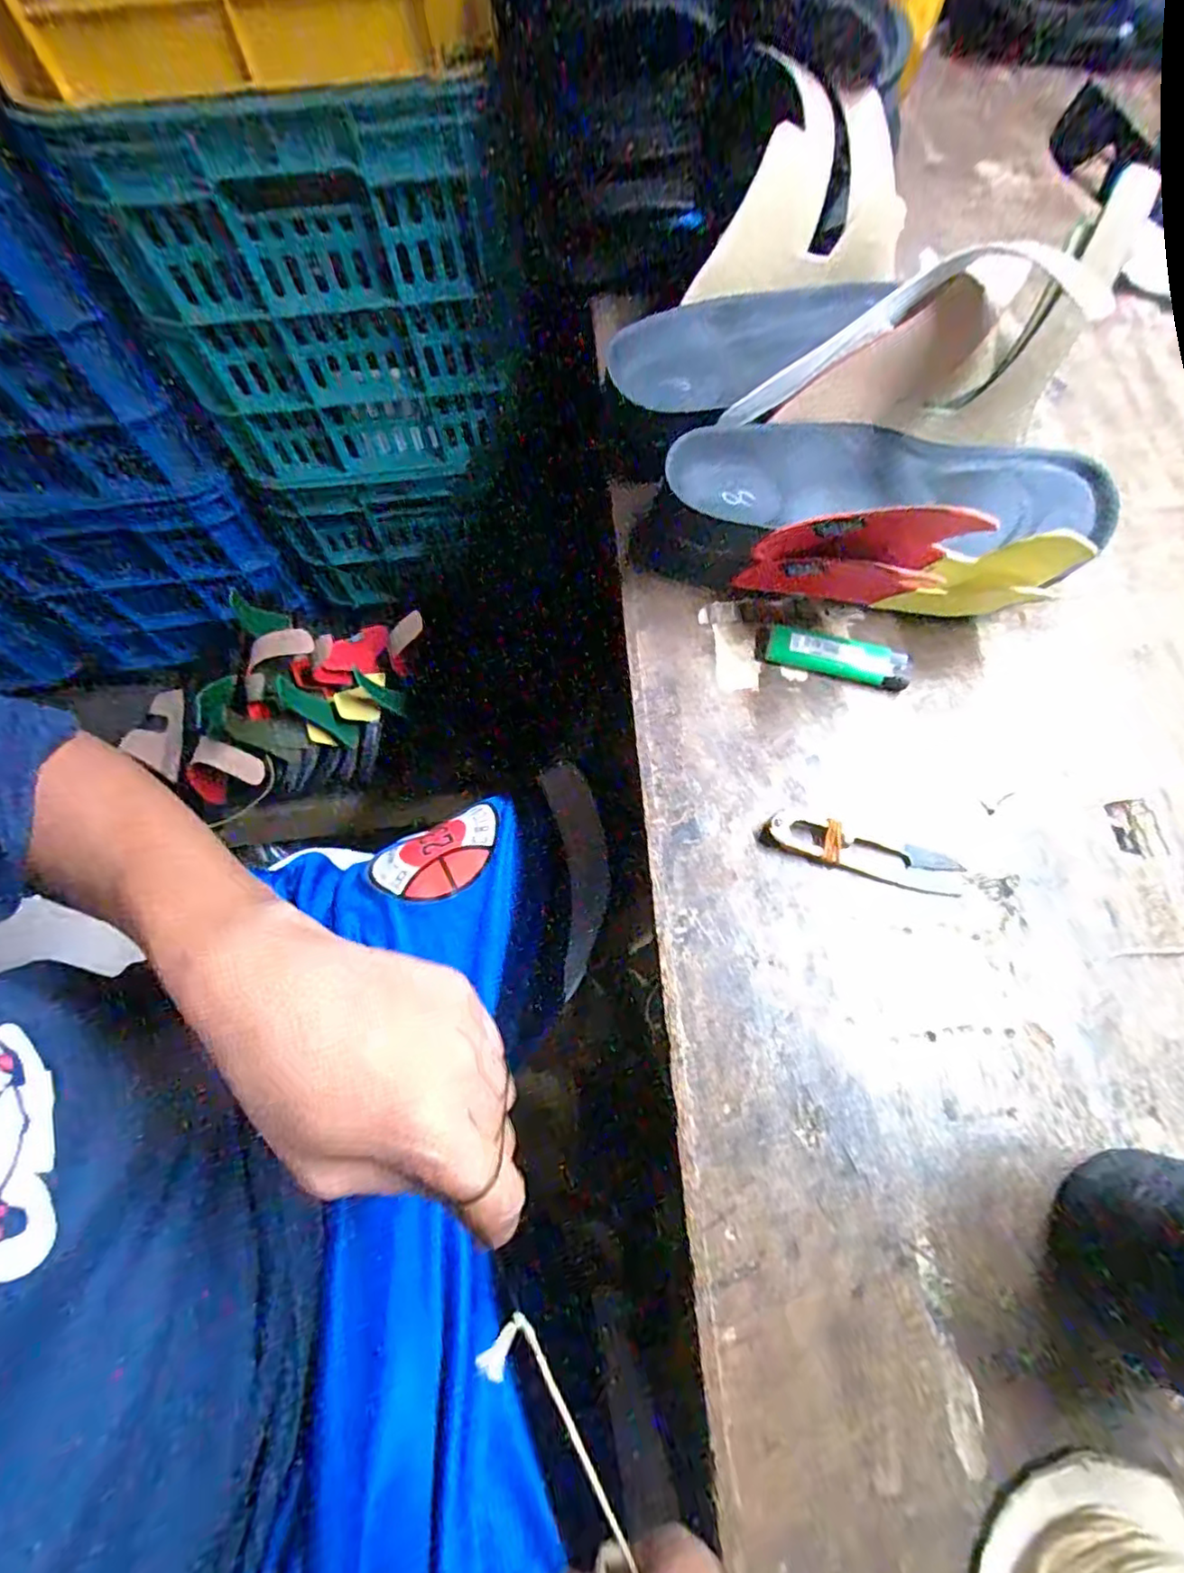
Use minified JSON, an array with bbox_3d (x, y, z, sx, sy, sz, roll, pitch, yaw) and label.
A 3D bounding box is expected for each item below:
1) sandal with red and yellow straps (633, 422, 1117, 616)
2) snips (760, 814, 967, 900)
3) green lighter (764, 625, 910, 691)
[{"bbox_3d":[0.165,-0.150,0.348,0.254,0.081,0.111,1,70,2],"label":"sandal with red and yellow straps"},{"bbox_3d":[0.139,0.033,0.317,0.100,0.012,0.023,16,71,7],"label":"snips"},{"bbox_3d":[0.141,-0.075,0.356,0.080,0.014,0.022,15,71,7],"label":"green lighter"}]

